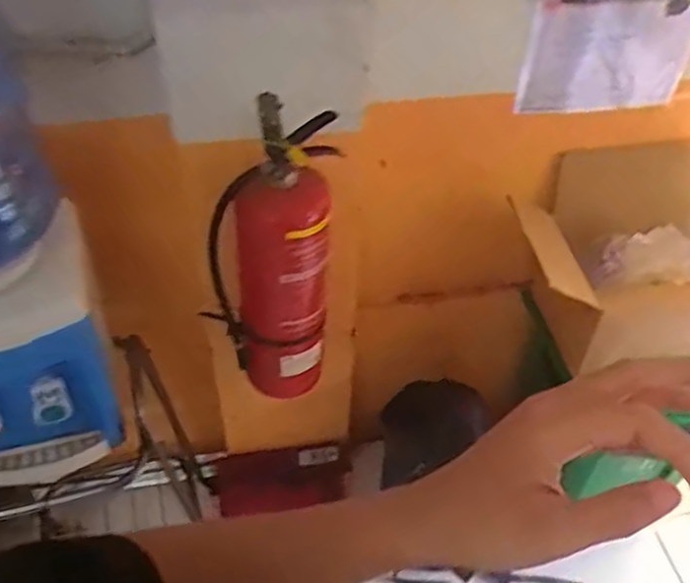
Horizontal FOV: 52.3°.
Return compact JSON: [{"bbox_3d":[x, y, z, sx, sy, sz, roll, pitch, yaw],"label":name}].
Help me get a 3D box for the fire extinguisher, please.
[{"bbox_3d":[-0.132,-0.048,1.199,0.214,0.547,0.146,1,44,0],"label":"fire extinguisher"}]

